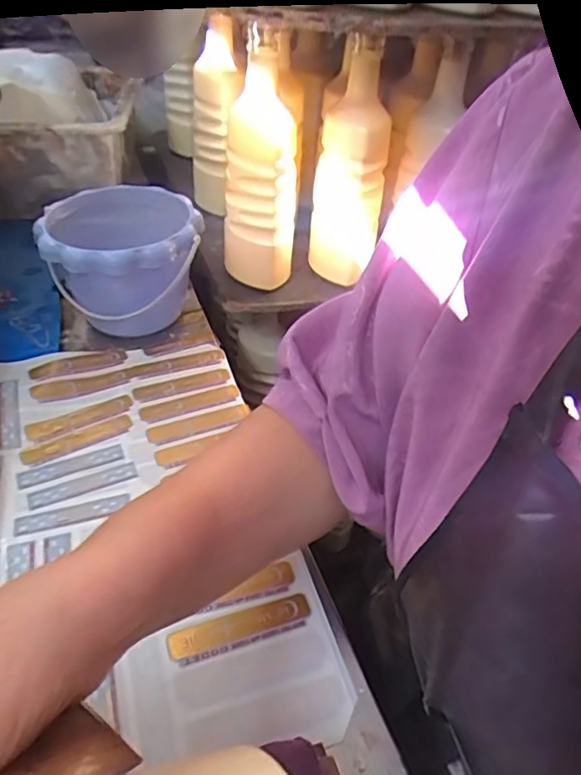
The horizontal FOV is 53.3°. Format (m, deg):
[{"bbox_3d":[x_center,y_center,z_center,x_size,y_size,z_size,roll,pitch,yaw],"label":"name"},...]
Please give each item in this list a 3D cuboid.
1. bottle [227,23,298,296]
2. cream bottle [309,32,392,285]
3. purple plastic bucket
[{"bbox_3d":[-0.032,-0.232,0.612,0.074,0.242,0.090,4,40,-1],"label":"bottle"},{"bbox_3d":[0.064,-0.235,0.622,0.075,0.231,0.067,10,40,6],"label":"cream bottle"},{"bbox_3d":[-0.175,-0.129,0.627,0.155,0.119,0.162,3,40,-3],"label":"purple plastic bucket"}]

